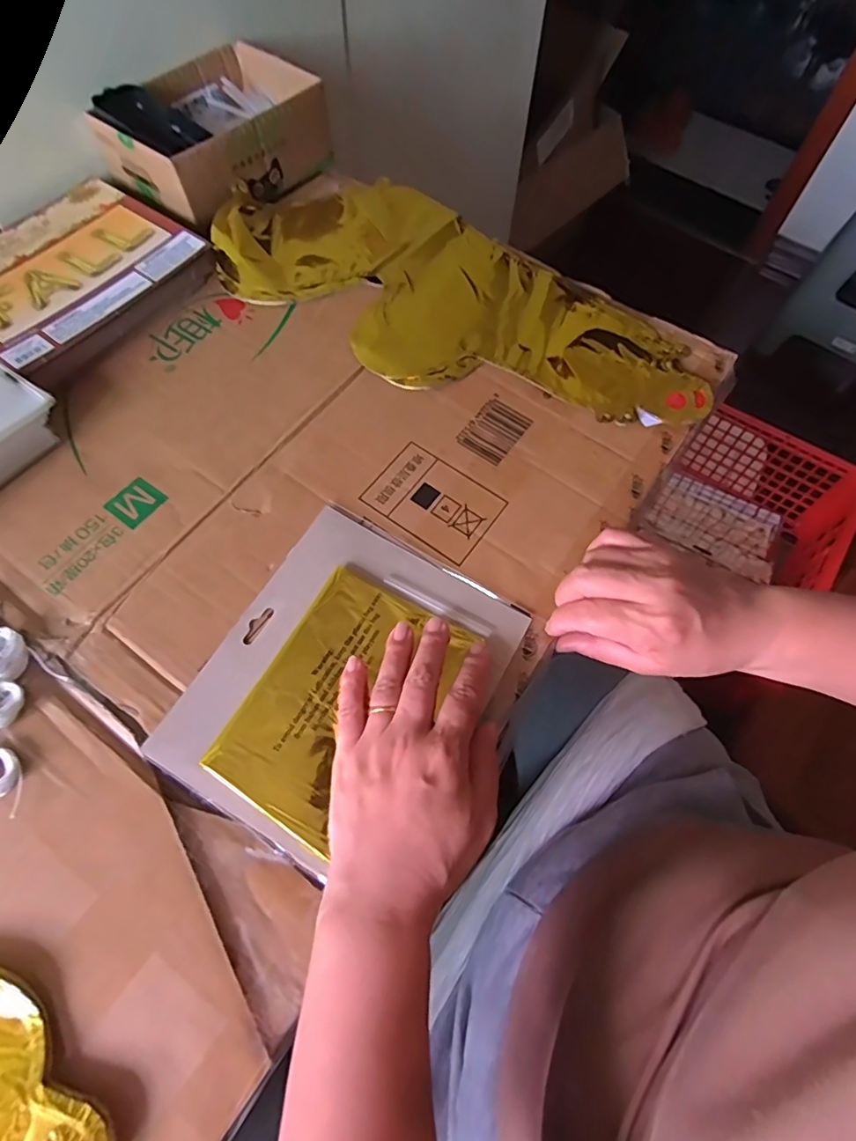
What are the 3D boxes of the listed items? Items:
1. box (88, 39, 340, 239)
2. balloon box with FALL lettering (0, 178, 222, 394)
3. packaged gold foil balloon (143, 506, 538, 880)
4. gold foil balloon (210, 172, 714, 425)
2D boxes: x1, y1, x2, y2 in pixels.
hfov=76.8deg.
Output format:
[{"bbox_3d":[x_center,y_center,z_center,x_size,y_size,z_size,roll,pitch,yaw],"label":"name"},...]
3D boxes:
[{"bbox_3d":[-0.204,-0.424,0.526,0.141,0.064,0.192,34,69,14],"label":"box"},{"bbox_3d":[-0.309,-0.253,0.466,0.160,0.028,0.196,30,68,12],"label":"balloon box with FALL lettering"},{"bbox_3d":[-0.051,0.067,0.340,0.160,0.011,0.199,29,68,12],"label":"packaged gold foil balloon"},{"bbox_3d":[0.018,-0.238,0.471,0.441,0.014,0.197,35,70,14],"label":"gold foil balloon"}]

